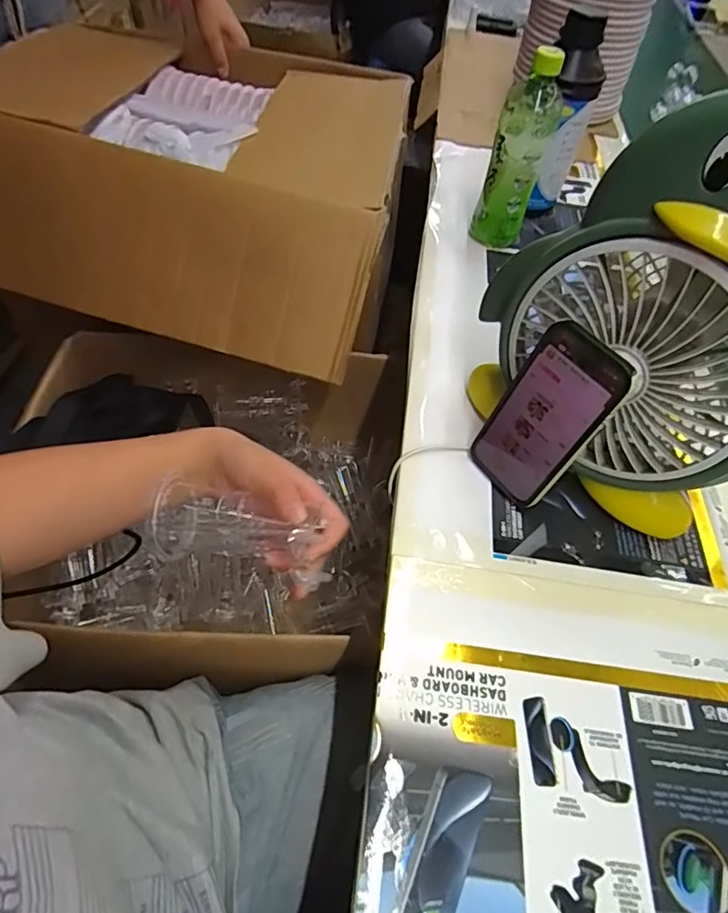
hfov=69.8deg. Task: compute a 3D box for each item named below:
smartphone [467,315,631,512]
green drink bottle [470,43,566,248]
[{"bbox_3d":[0.142,-0.028,0.416,0.005,0.150,0.074,-19,57,-39],"label":"smartphone"},{"bbox_3d":[0.182,-0.352,0.624,0.062,0.213,0.078,19,55,7],"label":"green drink bottle"}]

